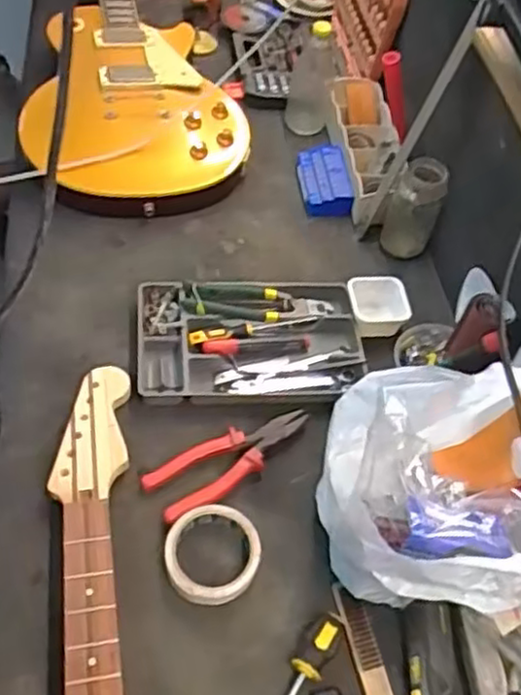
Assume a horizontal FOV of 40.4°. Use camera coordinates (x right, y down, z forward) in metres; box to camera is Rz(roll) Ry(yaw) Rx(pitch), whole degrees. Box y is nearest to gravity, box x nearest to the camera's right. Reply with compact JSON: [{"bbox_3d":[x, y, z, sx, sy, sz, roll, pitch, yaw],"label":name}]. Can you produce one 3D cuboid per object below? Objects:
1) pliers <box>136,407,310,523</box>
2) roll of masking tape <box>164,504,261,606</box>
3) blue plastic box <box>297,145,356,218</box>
[{"bbox_3d":[-0.031,0.120,0.783,0.197,0.011,0.065,-27,63,-25],"label":"pliers"},{"bbox_3d":[-0.048,0.206,0.711,0.094,0.020,0.096,-1,61,2],"label":"roll of masking tape"},{"bbox_3d":[0.094,-0.250,1.062,0.074,0.038,0.114,-8,61,-1],"label":"blue plastic box"}]

